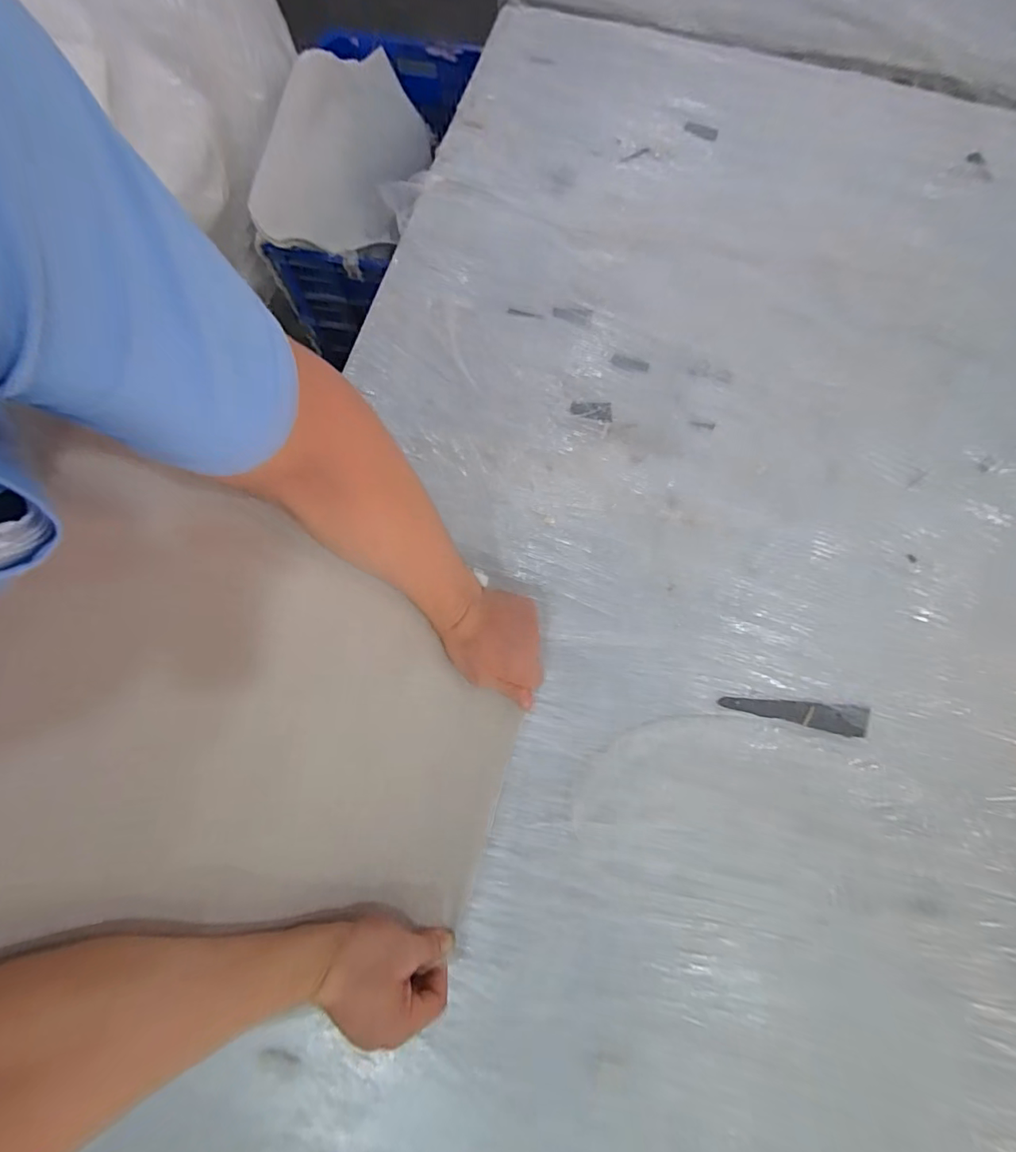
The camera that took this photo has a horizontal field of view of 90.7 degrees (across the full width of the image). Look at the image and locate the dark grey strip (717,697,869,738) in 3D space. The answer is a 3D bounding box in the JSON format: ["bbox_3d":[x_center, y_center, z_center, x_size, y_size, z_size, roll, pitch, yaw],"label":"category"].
[{"bbox_3d":[0.308,0.150,0.540,0.154,0.006,0.030,5,77,1],"label":"dark grey strip"}]

